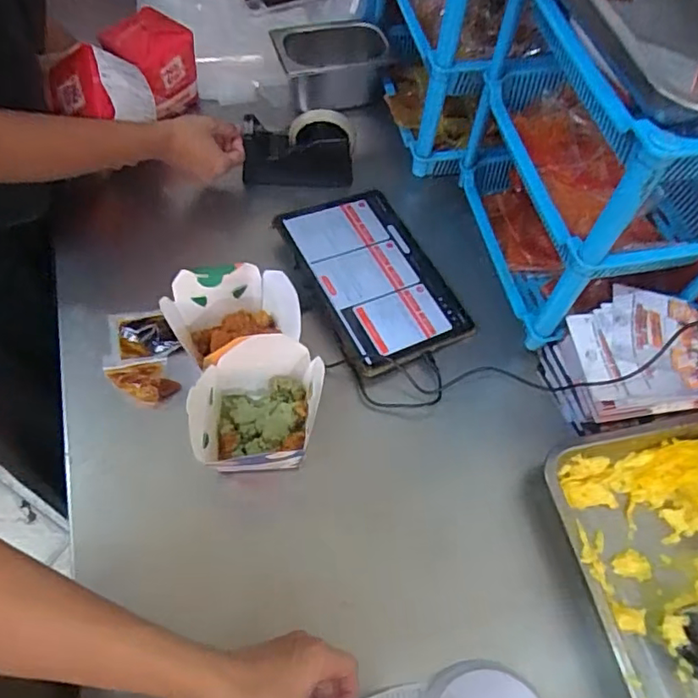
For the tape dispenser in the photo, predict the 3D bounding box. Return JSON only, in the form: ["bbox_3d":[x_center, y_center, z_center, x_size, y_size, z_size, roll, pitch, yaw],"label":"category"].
[{"bbox_3d":[-0.072,-0.280,0.792,0.151,0.112,0.040,3,60,-3],"label":"tape dispenser"}]

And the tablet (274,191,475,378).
[{"bbox_3d":[0.031,-0.095,0.726,0.156,0.019,0.256,-24,70,-20],"label":"tablet"}]

